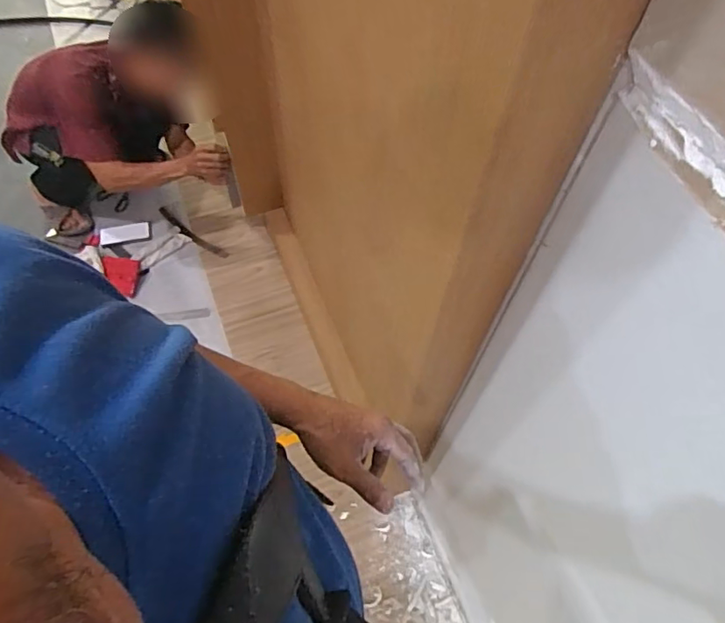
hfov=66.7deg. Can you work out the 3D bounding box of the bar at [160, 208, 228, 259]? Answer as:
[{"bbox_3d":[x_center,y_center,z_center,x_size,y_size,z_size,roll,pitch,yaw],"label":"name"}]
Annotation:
[{"bbox_3d":[-0.571,-0.260,1.855,0.277,0.018,0.035,36,65,2],"label":"bar"}]

